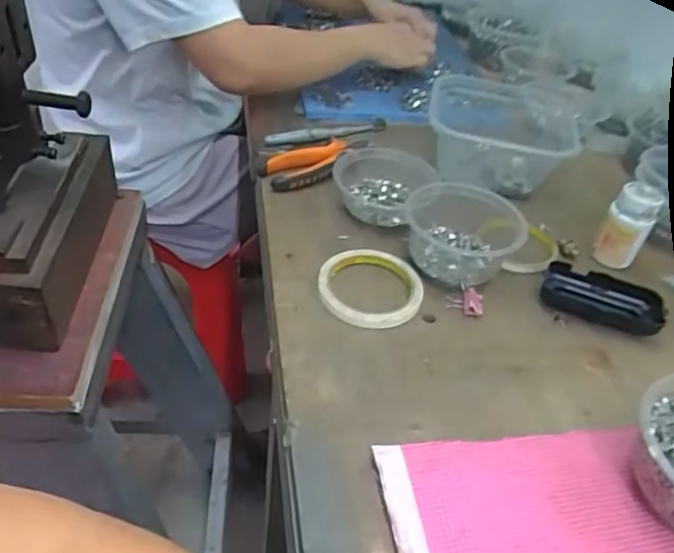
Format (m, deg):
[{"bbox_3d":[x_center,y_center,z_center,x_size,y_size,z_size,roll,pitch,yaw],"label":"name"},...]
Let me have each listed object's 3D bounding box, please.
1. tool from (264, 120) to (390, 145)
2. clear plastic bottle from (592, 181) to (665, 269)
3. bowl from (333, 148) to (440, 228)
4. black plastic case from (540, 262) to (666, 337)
[{"bbox_3d":[-0.014,-0.187,0.755,0.178,0.022,0.021,-16,47,-26],"label":"tool"},{"bbox_3d":[0.298,-0.050,0.602,0.042,0.087,0.033,30,38,26],"label":"clear plastic bottle"},{"bbox_3d":[0.047,-0.106,0.648,0.104,0.051,0.108,4,41,-3],"label":"bowl"},{"bbox_3d":[0.254,0.021,0.563,0.107,0.023,0.054,21,43,17],"label":"black plastic case"}]

